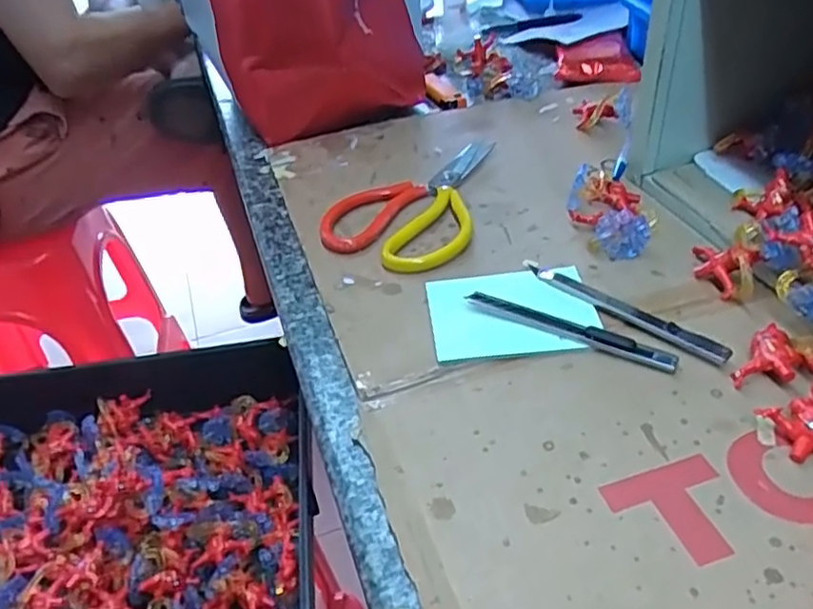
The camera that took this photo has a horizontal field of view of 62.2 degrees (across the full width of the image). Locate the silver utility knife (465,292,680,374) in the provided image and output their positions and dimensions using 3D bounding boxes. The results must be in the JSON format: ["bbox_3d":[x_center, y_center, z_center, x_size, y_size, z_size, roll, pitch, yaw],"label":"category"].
[{"bbox_3d":[0.093,0.016,0.393,0.123,0.012,0.015,14,44,24],"label":"silver utility knife"}]

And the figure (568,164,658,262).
[{"bbox_3d":[0.143,-0.066,0.472,0.057,0.027,0.075,6,41,16],"label":"figure"}]

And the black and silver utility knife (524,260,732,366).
[{"bbox_3d":[0.125,0.003,0.406,0.018,0.009,0.137,-34,46,-30],"label":"black and silver utility knife"}]

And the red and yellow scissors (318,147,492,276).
[{"bbox_3d":[0.006,-0.087,0.526,0.108,0.014,0.182,6,41,16],"label":"red and yellow scissors"}]

